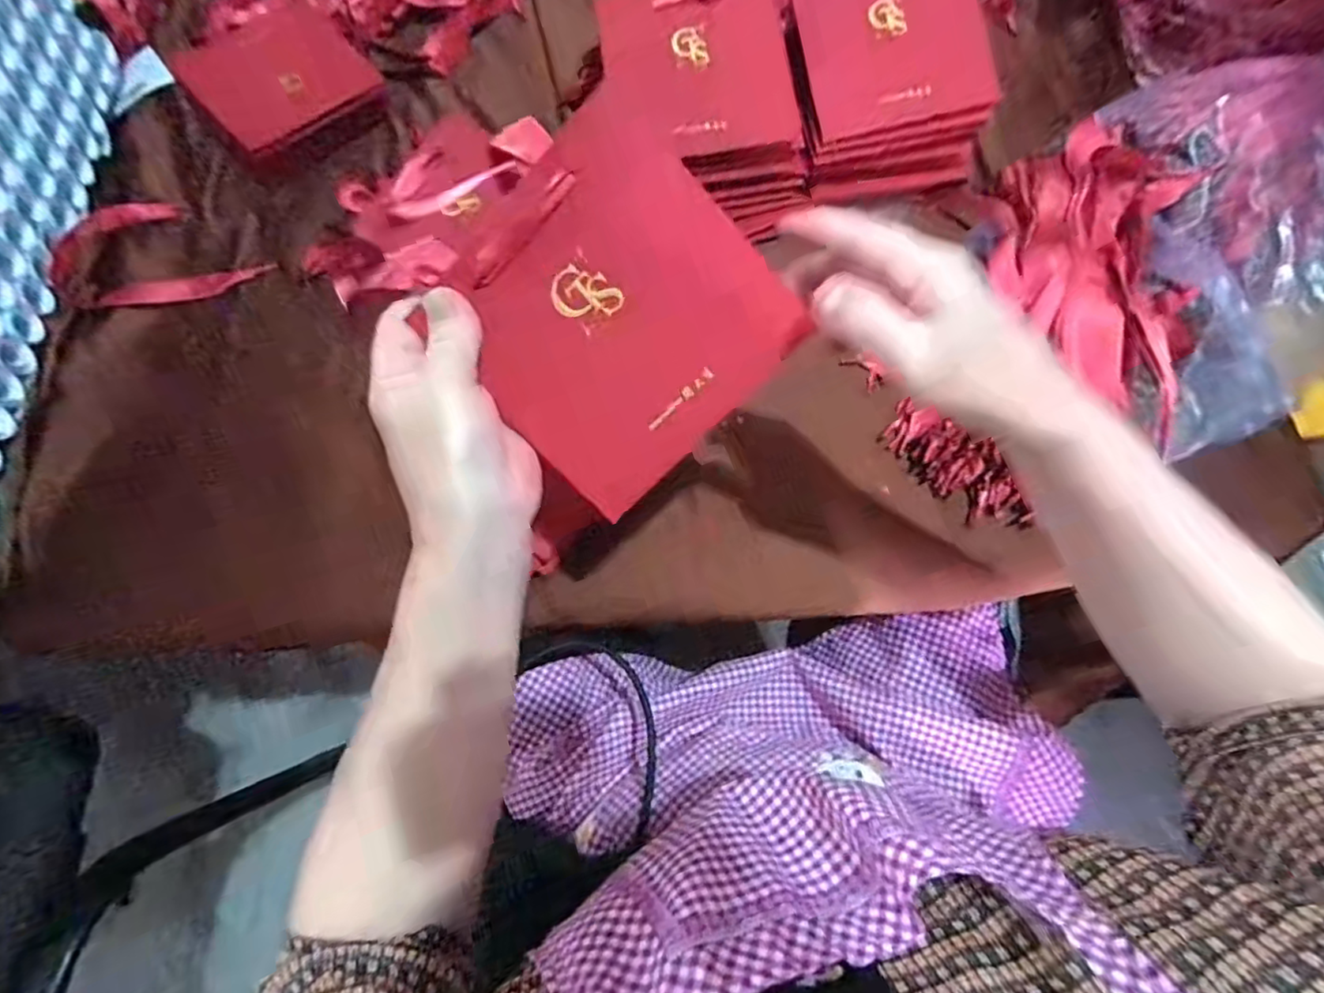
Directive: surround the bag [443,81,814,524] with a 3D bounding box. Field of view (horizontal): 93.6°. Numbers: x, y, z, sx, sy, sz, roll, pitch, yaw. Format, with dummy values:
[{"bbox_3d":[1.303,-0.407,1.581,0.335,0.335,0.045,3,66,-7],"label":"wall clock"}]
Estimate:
[{"bbox_3d":[-0.022,-0.085,0.291,0.141,0.019,0.140,-45,101,3],"label":"bag"}]

